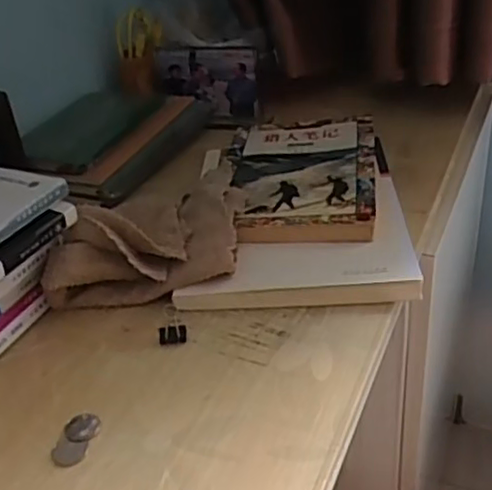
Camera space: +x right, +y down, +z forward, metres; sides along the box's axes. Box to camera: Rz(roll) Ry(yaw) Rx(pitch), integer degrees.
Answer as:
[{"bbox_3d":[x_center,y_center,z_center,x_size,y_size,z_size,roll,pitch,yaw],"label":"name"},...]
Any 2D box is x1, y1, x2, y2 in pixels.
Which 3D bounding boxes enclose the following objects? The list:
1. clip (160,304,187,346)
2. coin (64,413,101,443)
[{"bbox_3d":[-0.054,0.057,0.478,0.019,0.010,0.038,-5,34,0],"label":"clip"},{"bbox_3d":[-0.102,0.112,0.402,0.022,0.004,0.020,-7,34,-3],"label":"coin"}]

